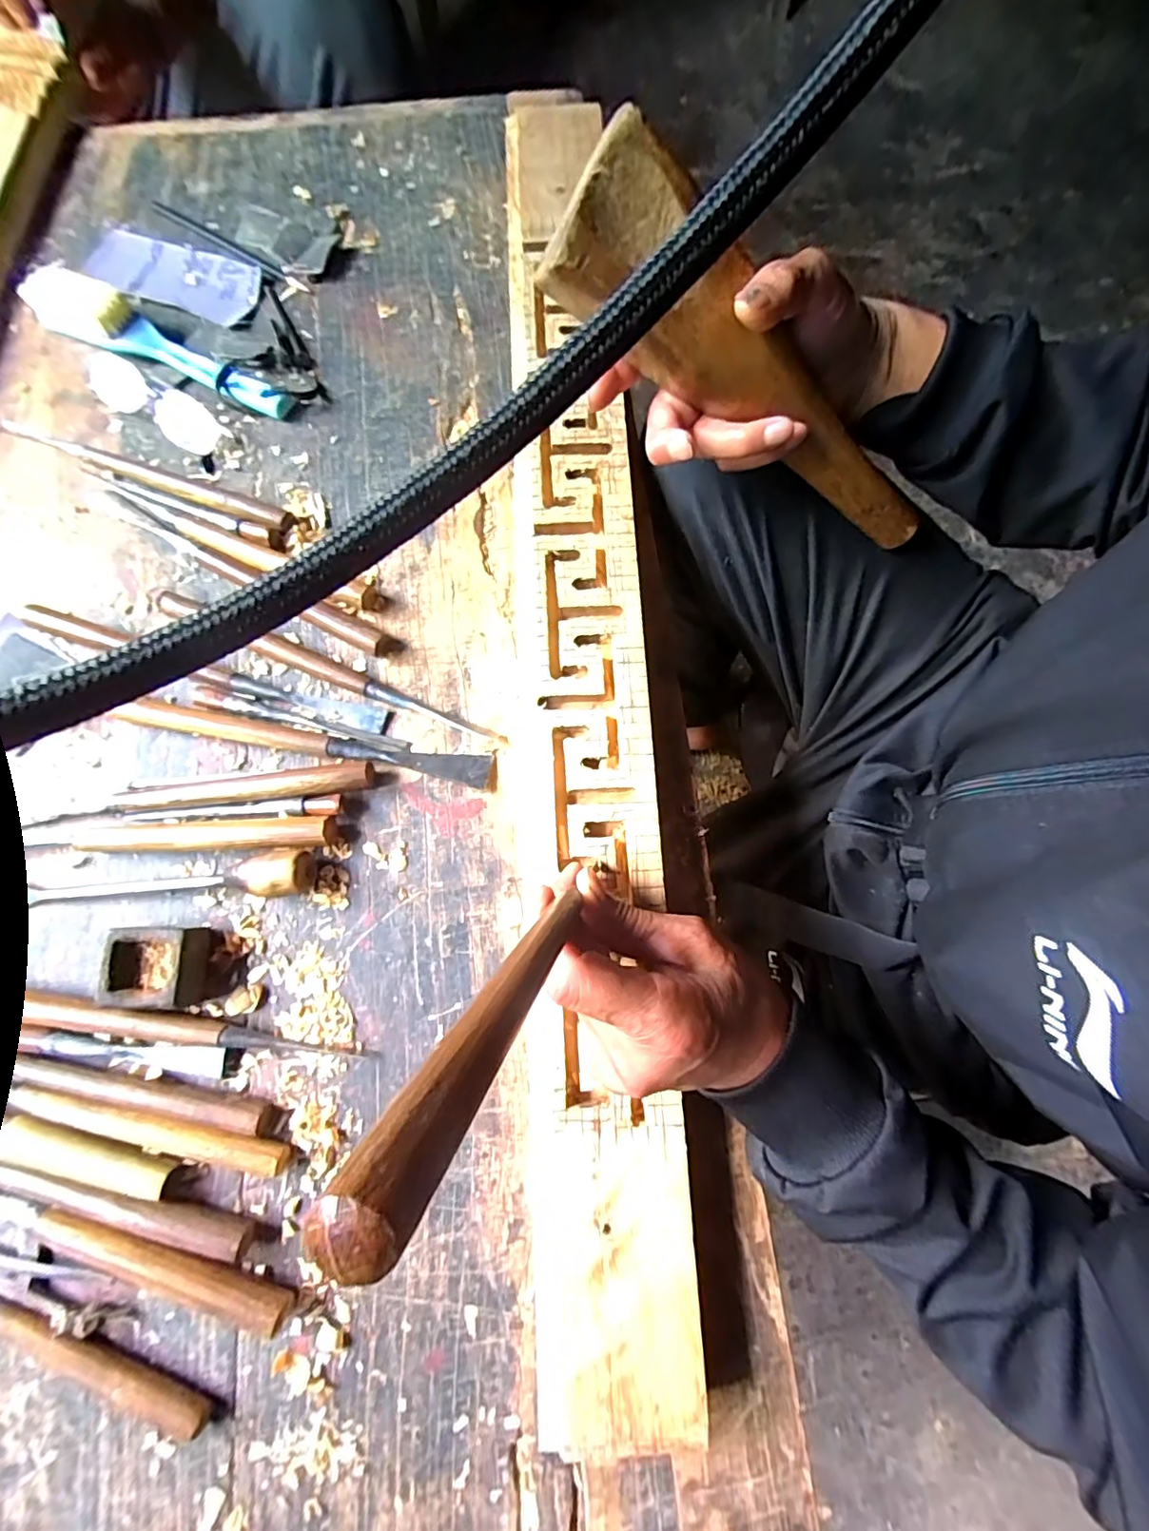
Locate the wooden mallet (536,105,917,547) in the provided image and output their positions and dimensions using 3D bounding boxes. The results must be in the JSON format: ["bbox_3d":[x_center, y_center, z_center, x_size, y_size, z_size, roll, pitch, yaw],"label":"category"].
[{"bbox_3d":[0.110,-0.204,0.308,0.275,0.051,0.049,20,75,-30],"label":"wooden mallet"}]

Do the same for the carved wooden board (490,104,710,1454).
[{"bbox_3d":[-0.004,-0.106,0.379,0.098,0.034,0.856,-3,77,-1],"label":"carved wooden board"}]

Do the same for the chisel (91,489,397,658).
[{"bbox_3d":[-0.244,-0.143,0.396,0.262,0.017,0.019,28,79,6],"label":"chisel"}]

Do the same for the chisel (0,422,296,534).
[{"bbox_3d":[-0.326,-0.217,0.415,0.250,0.014,0.022,19,78,5],"label":"chisel"}]

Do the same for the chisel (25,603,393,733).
[{"bbox_3d":[-0.250,-0.066,0.377,0.252,0.019,0.018,17,78,4],"label":"chisel"}]

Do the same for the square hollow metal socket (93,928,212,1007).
[{"bbox_3d":[-0.248,0.120,0.332,0.050,0.029,0.044,-1,77,0],"label":"square hollow metal socket"}]

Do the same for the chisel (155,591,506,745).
[{"bbox_3d":[-0.167,-0.066,0.379,0.256,0.015,0.017,22,78,5],"label":"chisel"}]

